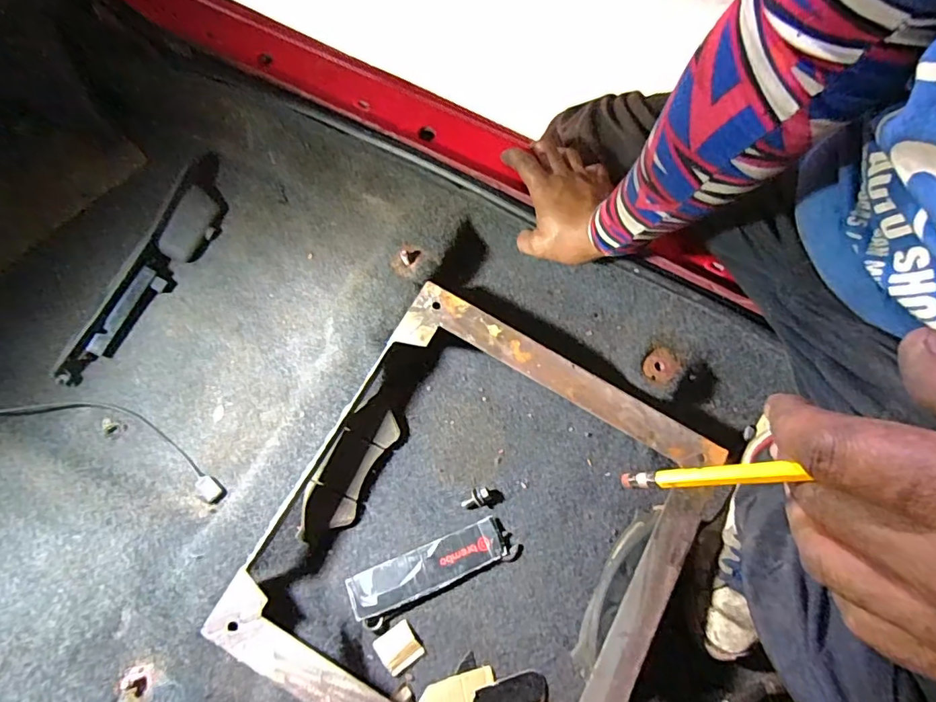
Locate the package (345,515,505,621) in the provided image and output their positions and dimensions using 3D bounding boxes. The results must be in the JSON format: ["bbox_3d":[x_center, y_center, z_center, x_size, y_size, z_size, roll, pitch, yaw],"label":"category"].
[{"bbox_3d":[-0.044,0.229,0.533,0.164,0.014,0.041,-22,77,-7],"label":"package"}]

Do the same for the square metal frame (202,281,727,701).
[{"bbox_3d":[0.013,0.187,0.495,0.390,0.043,0.410,30,77,6],"label":"square metal frame"}]

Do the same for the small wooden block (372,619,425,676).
[{"bbox_3d":[-0.071,0.304,0.515,0.041,0.008,0.039,-35,79,-10],"label":"small wooden block"}]

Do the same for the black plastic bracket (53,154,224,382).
[{"bbox_3d":[-0.386,-0.103,0.618,0.071,0.044,0.324,18,76,3],"label":"black plastic bracket"}]

